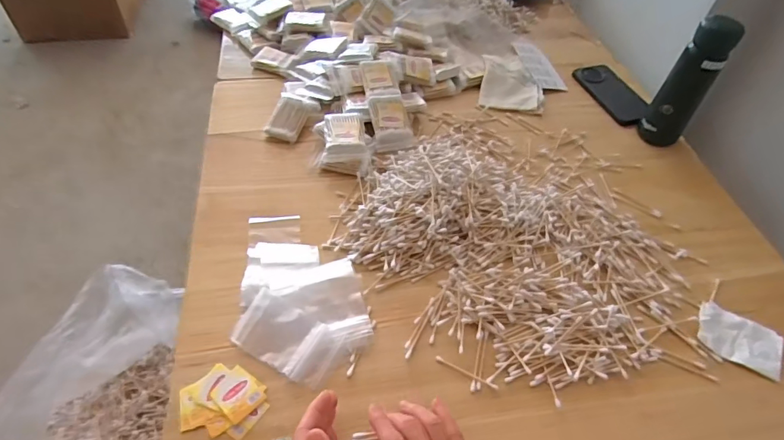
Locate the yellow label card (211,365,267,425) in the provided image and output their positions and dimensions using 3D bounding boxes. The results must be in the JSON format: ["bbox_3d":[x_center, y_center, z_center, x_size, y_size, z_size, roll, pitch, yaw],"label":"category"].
[{"bbox_3d":[-0.156,0.176,0.466,0.048,0.005,0.040,38,53,23],"label":"yellow label card"}]

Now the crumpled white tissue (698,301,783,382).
[{"bbox_3d":[0.382,0.131,0.511,0.079,0.011,0.060,27,54,17],"label":"crumpled white tissue"}]

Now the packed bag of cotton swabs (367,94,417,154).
[{"bbox_3d":[-0.002,-0.150,0.691,0.056,0.014,0.094,-10,76,-9],"label":"packed bag of cotton swabs"}]

